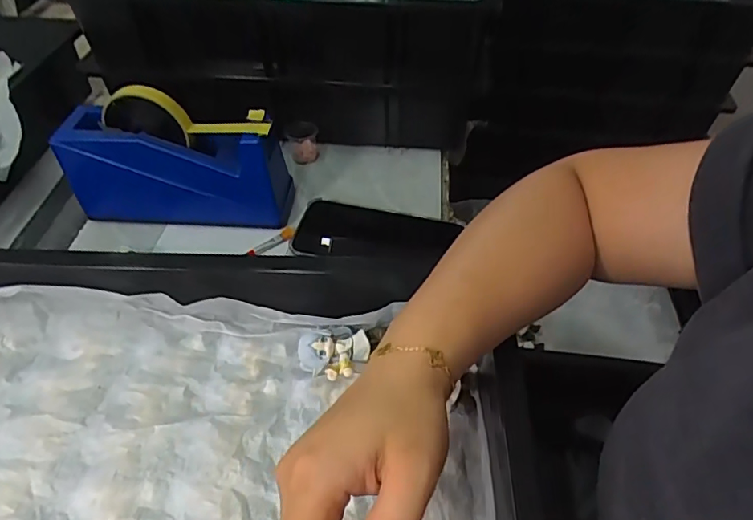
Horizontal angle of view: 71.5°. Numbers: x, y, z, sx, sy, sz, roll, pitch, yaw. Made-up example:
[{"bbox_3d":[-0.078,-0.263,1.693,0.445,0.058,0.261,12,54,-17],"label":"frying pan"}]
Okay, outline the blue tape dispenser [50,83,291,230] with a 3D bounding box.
[{"bbox_3d":[-0.190,-0.098,0.503,0.200,0.116,0.061,2,47,2],"label":"blue tape dispenser"}]

